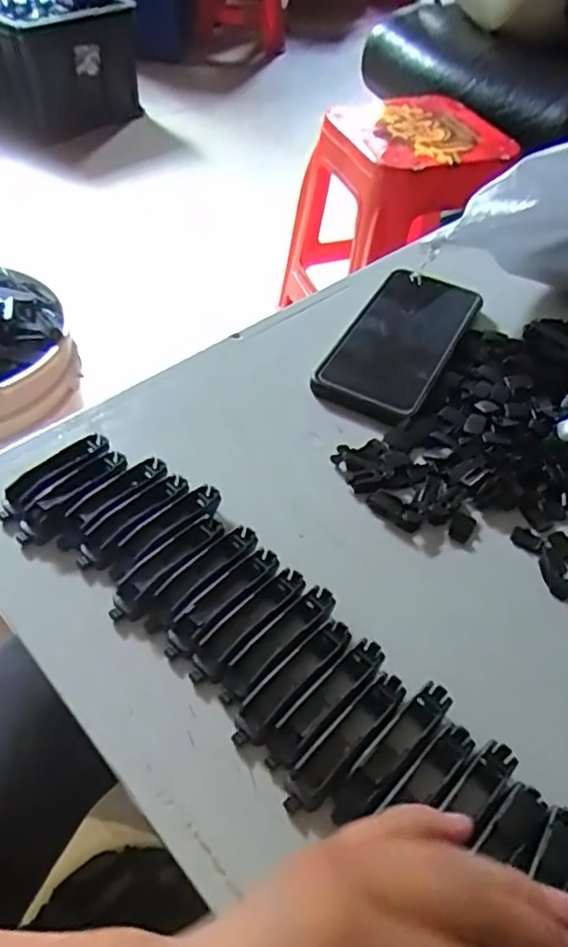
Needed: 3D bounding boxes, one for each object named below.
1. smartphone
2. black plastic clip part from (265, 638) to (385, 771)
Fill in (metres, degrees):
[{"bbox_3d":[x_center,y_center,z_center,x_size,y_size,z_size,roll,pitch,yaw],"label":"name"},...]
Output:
[{"bbox_3d":[0.090,-0.104,0.479,0.076,0.008,0.172,24,54,16],"label":"smartphone"},{"bbox_3d":[0.020,0.108,0.302,0.017,0.012,0.075,39,59,25],"label":"black plastic clip part"}]

